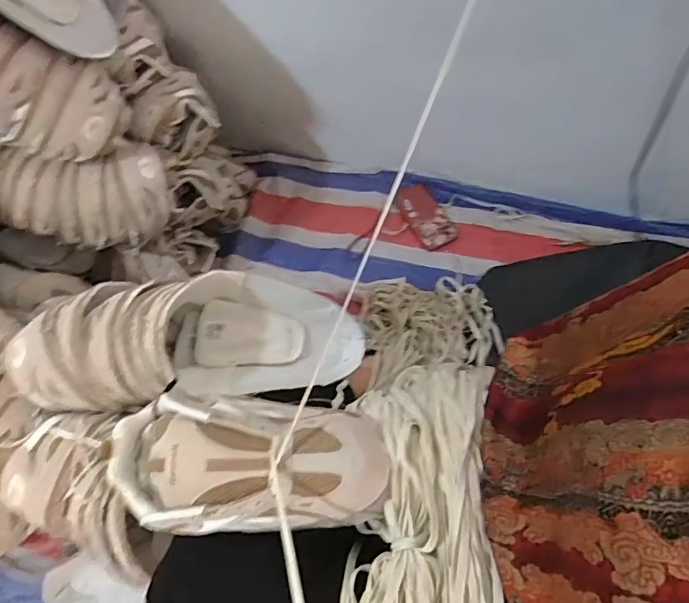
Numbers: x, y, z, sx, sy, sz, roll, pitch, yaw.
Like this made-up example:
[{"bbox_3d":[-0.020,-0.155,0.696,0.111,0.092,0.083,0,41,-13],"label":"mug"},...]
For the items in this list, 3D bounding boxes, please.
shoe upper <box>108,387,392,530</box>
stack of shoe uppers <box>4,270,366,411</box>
[{"bbox_3d":[-0.090,0.145,0.443,0.255,0.064,0.118,2,61,3],"label":"shoe upper"},{"bbox_3d":[-0.183,0.037,0.574,0.411,0.117,0.167,-5,60,-14],"label":"stack of shoe uppers"}]

